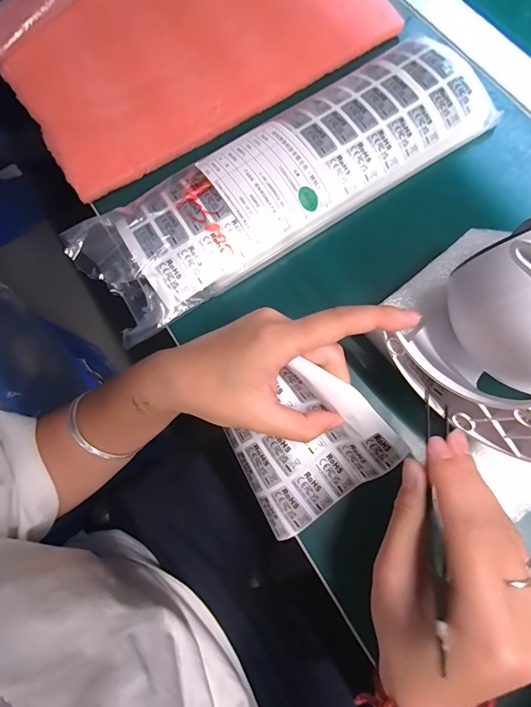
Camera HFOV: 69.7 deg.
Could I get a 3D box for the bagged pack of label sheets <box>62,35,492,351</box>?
[{"bbox_3d":[0.015,-0.145,0.297,0.336,0.032,0.106,-32,79,-8],"label":"bagged pack of label sheets"}]

